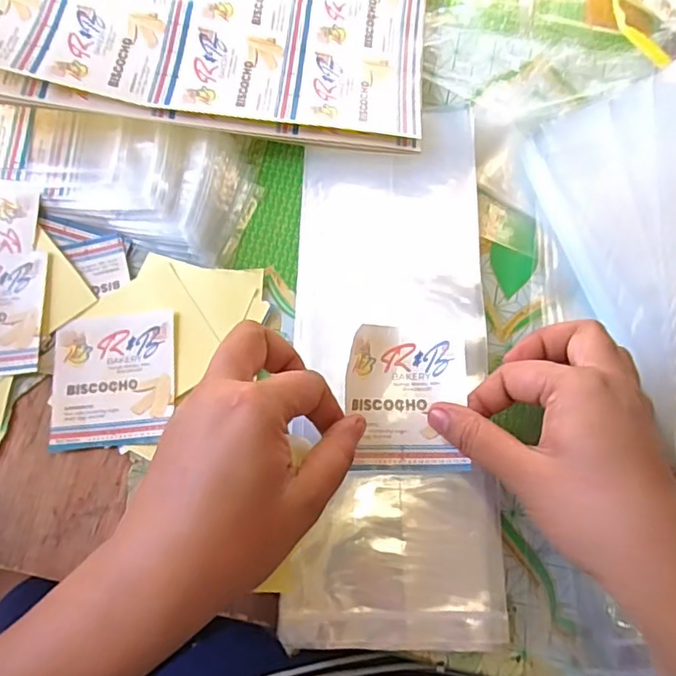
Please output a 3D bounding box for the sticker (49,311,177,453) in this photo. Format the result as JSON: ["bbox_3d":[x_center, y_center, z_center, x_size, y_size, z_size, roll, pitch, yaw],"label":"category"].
[{"bbox_3d":[-0.125,0.024,0.315,0.068,0.004,0.072,-4,75,-2],"label":"sticker"}]

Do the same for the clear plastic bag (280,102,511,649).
[{"bbox_3d":[0.032,0.007,0.301,0.107,0.033,0.290,2,75,1],"label":"clear plastic bag"}]

